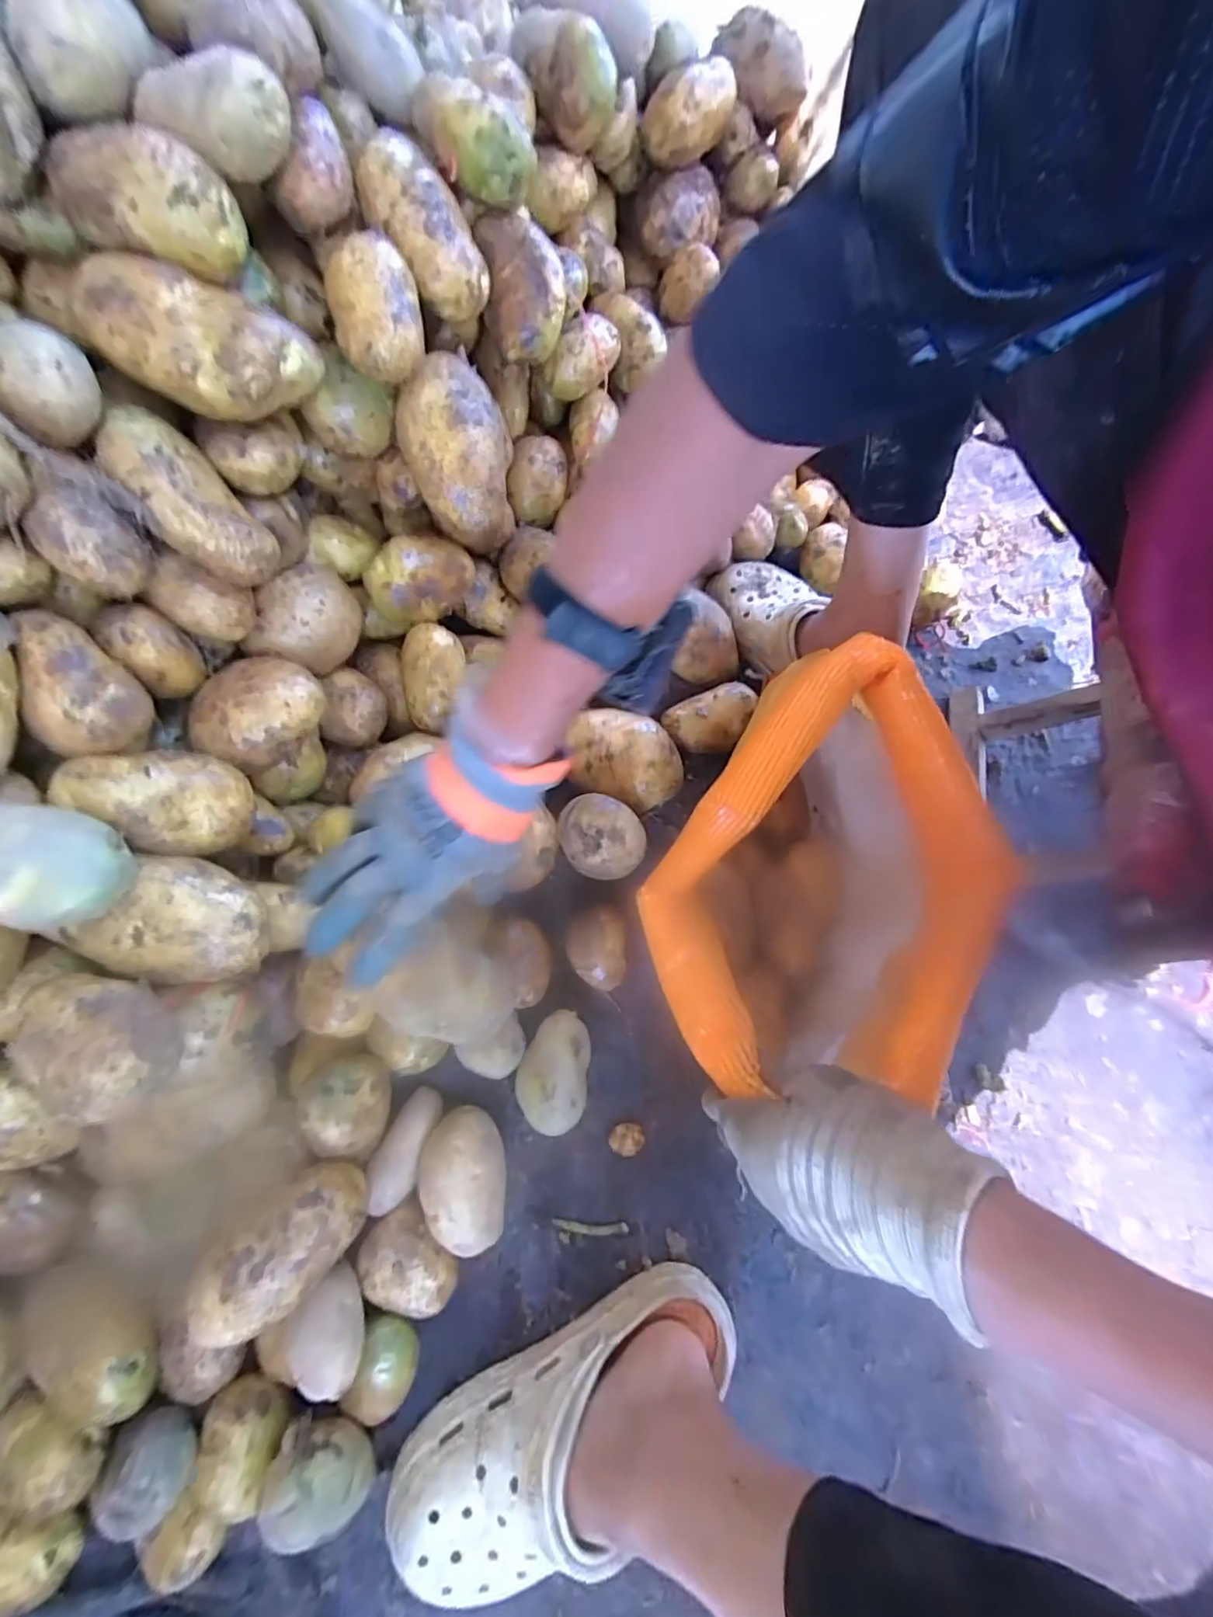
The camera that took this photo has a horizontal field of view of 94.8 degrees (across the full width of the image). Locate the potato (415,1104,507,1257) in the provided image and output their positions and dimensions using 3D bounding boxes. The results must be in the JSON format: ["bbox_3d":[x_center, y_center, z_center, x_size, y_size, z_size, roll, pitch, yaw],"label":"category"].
[{"bbox_3d":[-0.111,0.295,0.448,0.059,0.058,0.098,-1,71,0],"label":"potato"}]

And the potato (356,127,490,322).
[{"bbox_3d":[-0.138,-0.432,0.411,0.059,0.043,0.113,-34,100,-10],"label":"potato"}]

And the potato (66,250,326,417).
[{"bbox_3d":[-0.258,-0.297,0.360,0.130,0.066,0.060,12,43,-14],"label":"potato"}]

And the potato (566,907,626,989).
[{"bbox_3d":[-0.009,0.130,0.517,0.053,0.038,0.069,0,71,1],"label":"potato"}]

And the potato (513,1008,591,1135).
[{"bbox_3d":[-0.044,0.222,0.476,0.058,0.047,0.092,5,72,3],"label":"potato"}]

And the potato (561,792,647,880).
[{"bbox_3d":[-0.007,0.023,0.488,0.074,0.052,0.069,-5,110,-15],"label":"potato"}]

